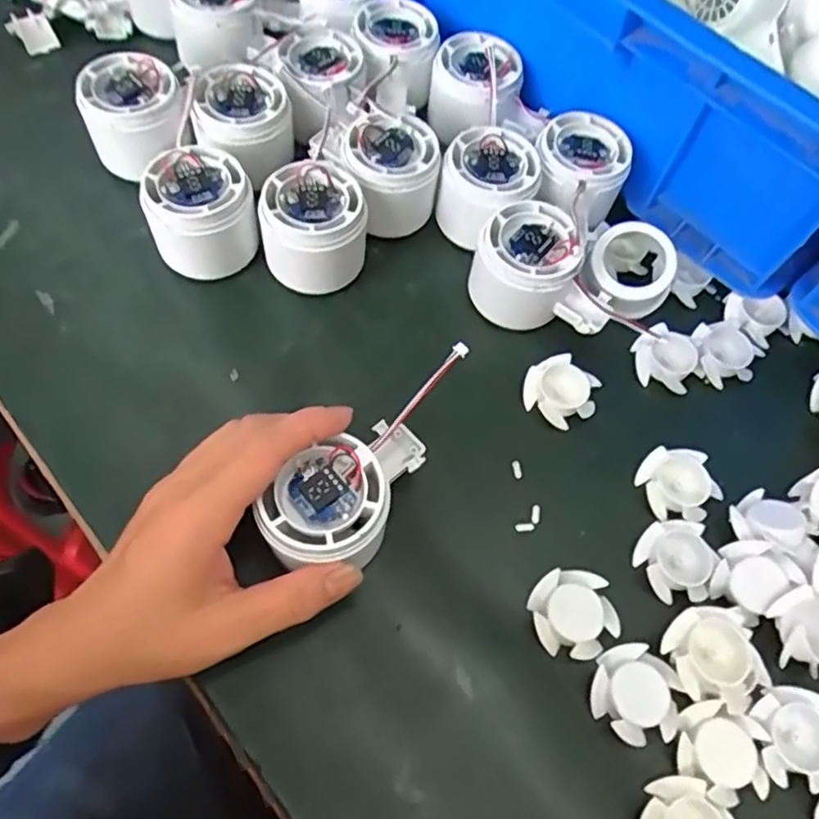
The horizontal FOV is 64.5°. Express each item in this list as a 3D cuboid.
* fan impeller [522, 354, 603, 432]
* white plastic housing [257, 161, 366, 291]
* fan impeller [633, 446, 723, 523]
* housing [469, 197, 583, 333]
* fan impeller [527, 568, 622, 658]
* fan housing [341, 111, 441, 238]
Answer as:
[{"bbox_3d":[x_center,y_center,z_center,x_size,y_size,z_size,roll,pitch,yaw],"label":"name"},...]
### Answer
[{"bbox_3d":[0.085,-0.009,0.367,0.040,0.015,0.036,41,68,14],"label":"fan impeller"},{"bbox_3d":[-0.055,-0.102,0.377,0.058,0.053,0.060,-11,64,-10],"label":"white plastic housing"},{"bbox_3d":[0.142,0.040,0.345,0.037,0.011,0.039,2,64,-4],"label":"fan impeller"},{"bbox_3d":[0.065,-0.082,0.380,0.056,0.055,0.054,6,63,-2],"label":"housing"},{"bbox_3d":[0.078,0.098,0.311,0.038,0.012,0.040,2,64,-4],"label":"fan impeller"},{"bbox_3d":[-0.011,-0.142,0.392,0.058,0.040,0.059,-6,64,-8],"label":"fan housing"}]

